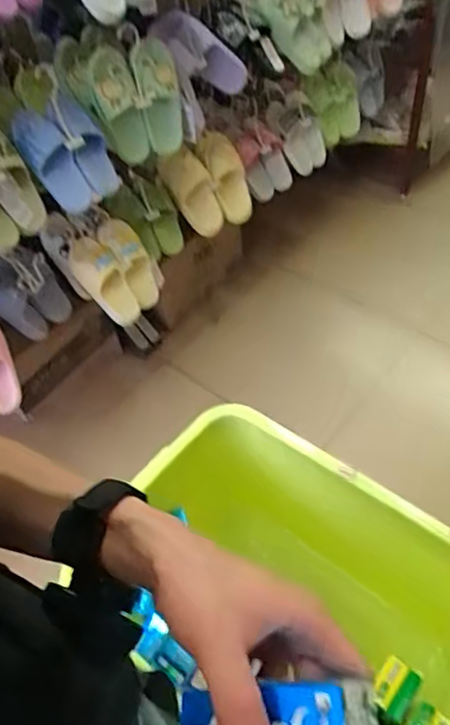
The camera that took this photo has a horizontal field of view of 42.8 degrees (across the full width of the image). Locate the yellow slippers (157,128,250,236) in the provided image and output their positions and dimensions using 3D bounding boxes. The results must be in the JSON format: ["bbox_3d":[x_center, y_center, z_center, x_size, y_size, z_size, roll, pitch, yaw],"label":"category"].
[{"bbox_3d":[-0.044,-0.490,1.565,0.204,0.260,0.068,-34,5,23],"label":"yellow slippers"}]

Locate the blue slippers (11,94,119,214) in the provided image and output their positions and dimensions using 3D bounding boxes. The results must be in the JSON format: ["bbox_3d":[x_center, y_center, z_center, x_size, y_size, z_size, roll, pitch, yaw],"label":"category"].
[{"bbox_3d":[-0.333,-0.436,1.214,0.162,0.080,0.223,-32,98,-14],"label":"blue slippers"}]

